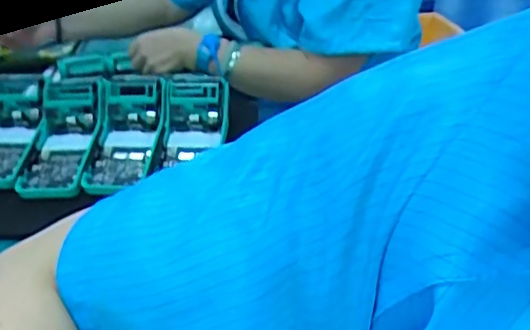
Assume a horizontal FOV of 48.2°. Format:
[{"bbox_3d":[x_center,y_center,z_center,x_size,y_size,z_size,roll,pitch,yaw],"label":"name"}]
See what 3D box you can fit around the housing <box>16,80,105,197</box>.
[{"bbox_3d":[-0.259,-0.031,0.766,0.083,0.049,0.180,1,54,2],"label":"housing"}]

